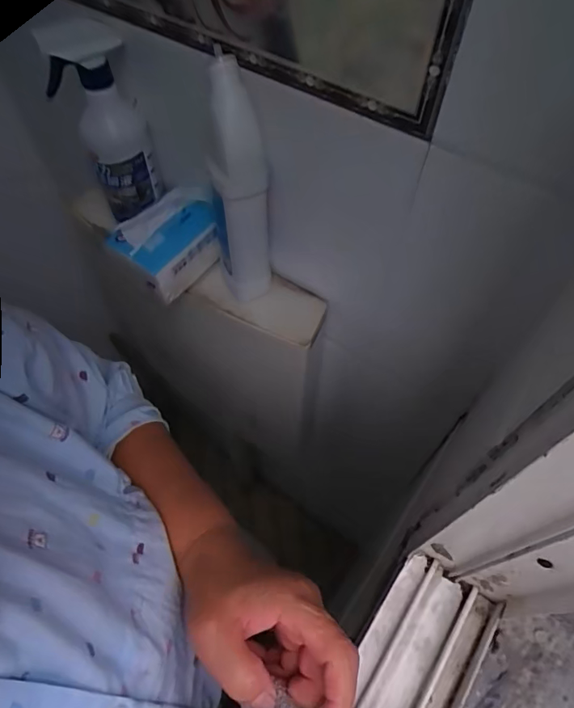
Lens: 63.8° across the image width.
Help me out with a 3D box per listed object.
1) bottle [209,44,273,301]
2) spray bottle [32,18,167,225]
[{"bbox_3d":[-0.046,-0.149,0.451,0.055,0.233,0.048,-4,59,-2],"label":"bottle"},{"bbox_3d":[-0.193,-0.249,0.501,0.072,0.188,0.083,-12,59,-7],"label":"spray bottle"}]

